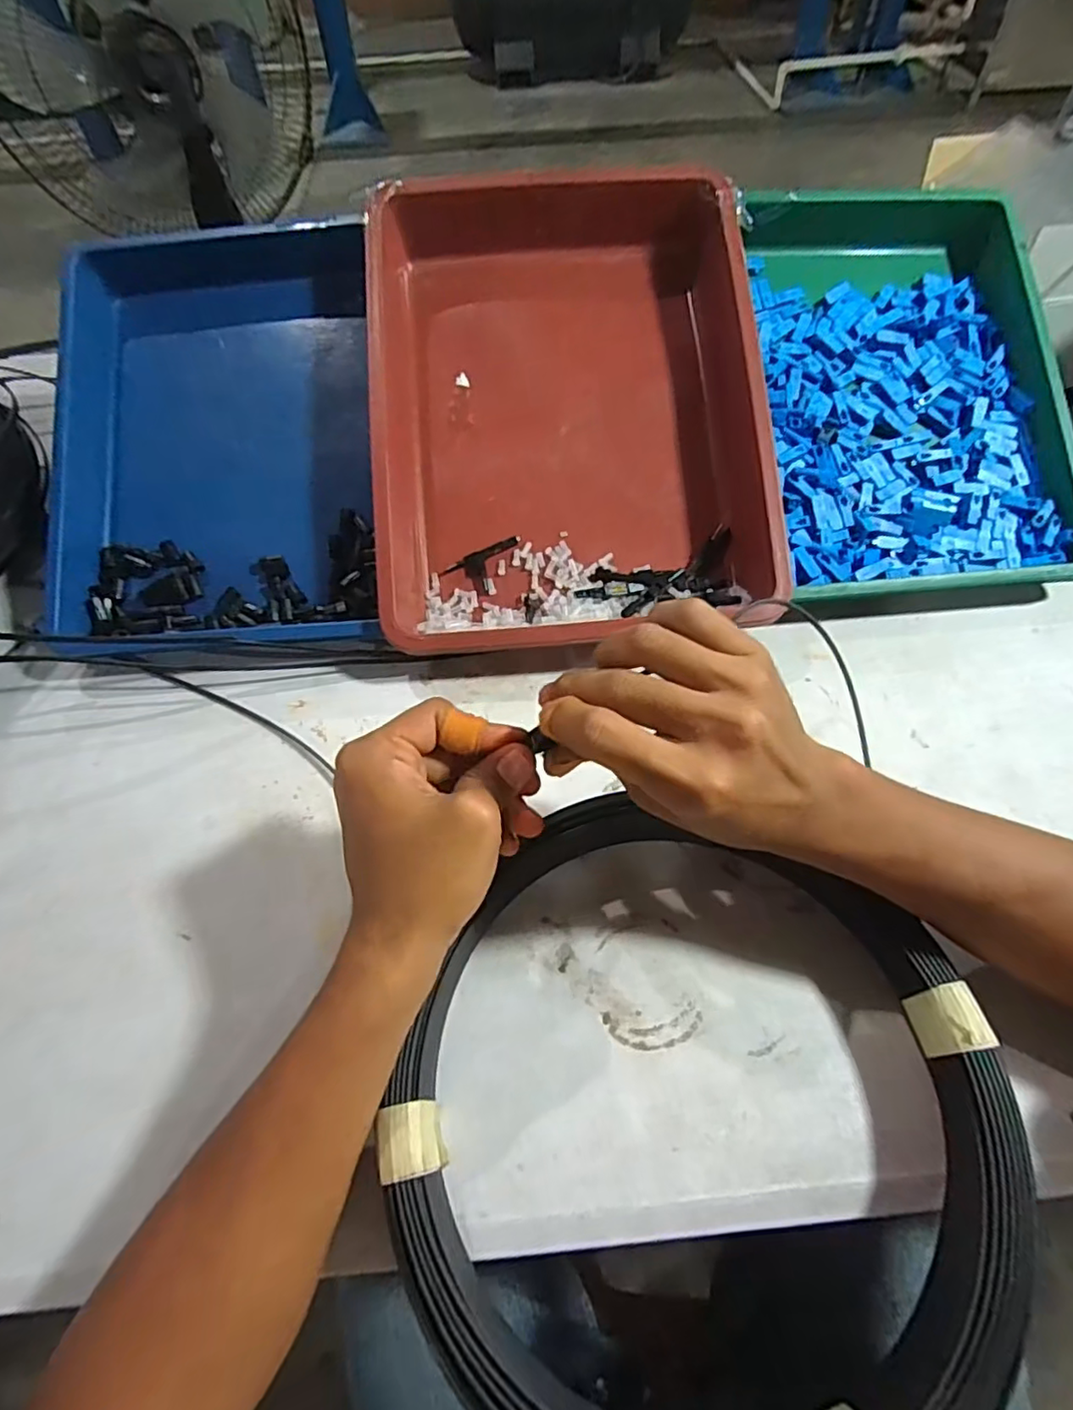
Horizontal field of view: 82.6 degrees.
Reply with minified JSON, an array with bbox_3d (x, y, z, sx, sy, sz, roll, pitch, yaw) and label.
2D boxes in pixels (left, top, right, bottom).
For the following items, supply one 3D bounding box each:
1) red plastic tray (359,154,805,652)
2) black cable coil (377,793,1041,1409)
[{"bbox_3d":[0.020,-0.215,0.443,0.267,0.061,0.347,-4,80,-1],"label":"red plastic tray"},{"bbox_3d":[0.070,0.169,0.269,0.252,0.050,0.244,0,59,1],"label":"black cable coil"}]

